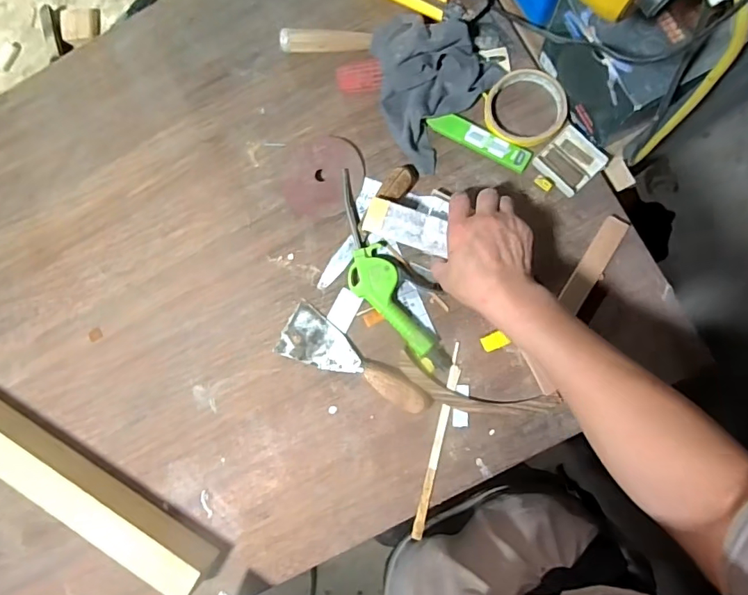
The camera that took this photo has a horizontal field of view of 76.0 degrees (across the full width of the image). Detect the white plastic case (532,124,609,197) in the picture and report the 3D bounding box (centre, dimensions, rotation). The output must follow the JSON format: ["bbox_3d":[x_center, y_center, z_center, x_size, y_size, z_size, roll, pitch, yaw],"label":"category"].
[{"bbox_3d":[0.221,-0.153,0.538,0.060,0.009,0.059,-44,82,1],"label":"white plastic case"}]

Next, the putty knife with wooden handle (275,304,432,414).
[{"bbox_3d":[-0.020,0.071,0.545,0.184,0.016,0.060,24,88,8],"label":"putty knife with wooden handle"}]

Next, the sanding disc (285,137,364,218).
[{"bbox_3d":[-0.060,-0.143,0.566,0.091,0.011,0.097,-1,85,7],"label":"sanding disc"}]

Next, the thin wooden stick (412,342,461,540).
[{"bbox_3d":[0.072,0.160,0.533,0.012,0.006,0.216,13,86,8],"label":"thin wooden stick"}]

